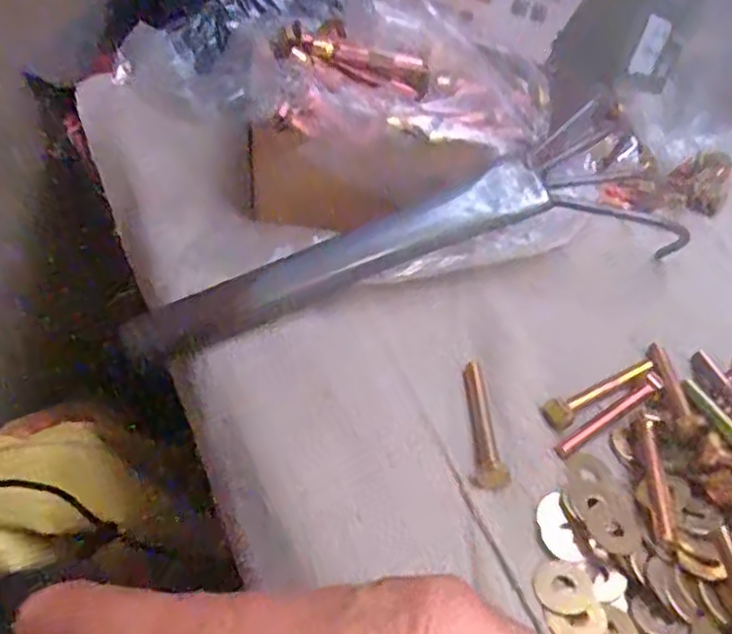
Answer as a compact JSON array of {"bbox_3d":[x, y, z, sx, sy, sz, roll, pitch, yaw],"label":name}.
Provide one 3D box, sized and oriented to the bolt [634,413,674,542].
[{"bbox_3d":[0.120,0.065,0.292,0.009,0.007,0.060,9,44,4],"label":"bolt"}]

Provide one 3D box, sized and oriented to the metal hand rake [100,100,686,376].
[{"bbox_3d":[0.011,-0.026,0.353,0.264,0.047,0.064,-21,48,-5],"label":"metal hand rake"}]

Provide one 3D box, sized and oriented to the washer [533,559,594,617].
[{"bbox_3d":[0.074,0.101,0.266,0.021,0.004,0.020,3,44,-3],"label":"washer"}]

